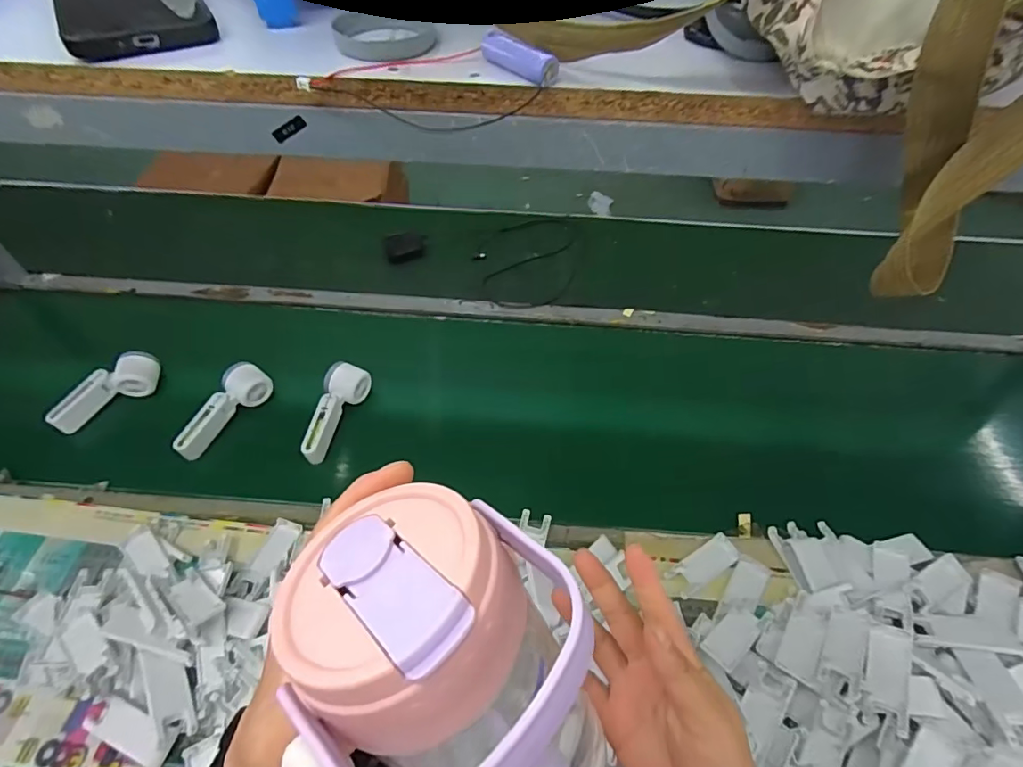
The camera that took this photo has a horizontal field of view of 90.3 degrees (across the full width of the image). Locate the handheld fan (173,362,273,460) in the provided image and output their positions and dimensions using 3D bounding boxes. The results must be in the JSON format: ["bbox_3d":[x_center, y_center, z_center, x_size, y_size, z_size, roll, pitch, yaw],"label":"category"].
[{"bbox_3d":[-0.457,0.042,0.799,0.062,0.044,0.169,23,55,16],"label":"handheld fan"}]

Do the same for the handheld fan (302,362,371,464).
[{"bbox_3d":[-0.279,0.044,0.791,0.056,0.059,0.157,11,53,7],"label":"handheld fan"}]

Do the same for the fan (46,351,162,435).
[{"bbox_3d":[-0.651,0.018,0.822,0.061,0.055,0.168,35,59,23],"label":"fan"}]

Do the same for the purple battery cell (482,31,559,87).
[{"bbox_3d":[0.002,-0.175,0.273,0.049,0.013,0.014,38,60,25],"label":"purple battery cell"}]

